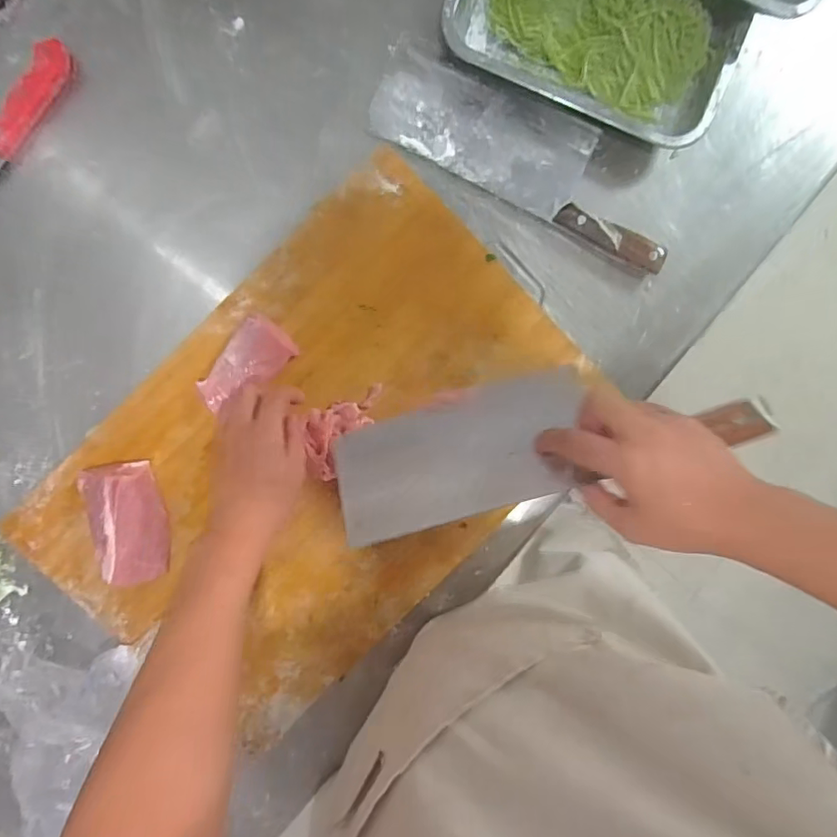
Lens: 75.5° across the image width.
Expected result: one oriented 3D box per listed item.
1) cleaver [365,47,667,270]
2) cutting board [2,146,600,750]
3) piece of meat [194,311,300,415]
[{"bbox_3d":[0.119,-0.282,0.573,0.345,0.032,0.108,26,92,-4],"label":"cleaver"},{"bbox_3d":[-0.099,0.043,0.582,0.558,0.031,0.374,-45,95,1],"label":"cutting board"},{"bbox_3d":[-0.180,-0.056,0.552,0.102,0.024,0.053,-41,95,0],"label":"piece of meat"}]

